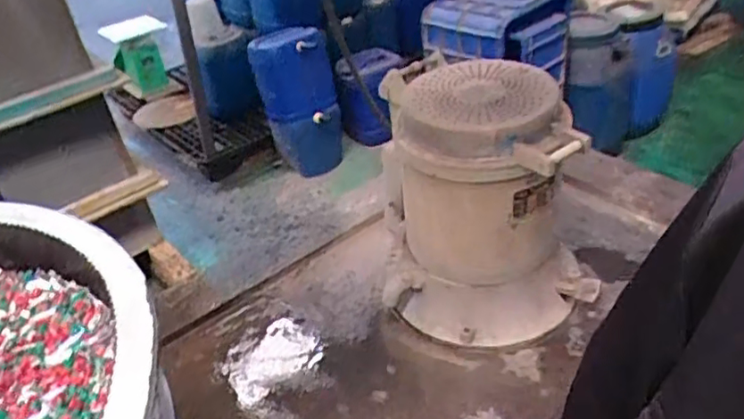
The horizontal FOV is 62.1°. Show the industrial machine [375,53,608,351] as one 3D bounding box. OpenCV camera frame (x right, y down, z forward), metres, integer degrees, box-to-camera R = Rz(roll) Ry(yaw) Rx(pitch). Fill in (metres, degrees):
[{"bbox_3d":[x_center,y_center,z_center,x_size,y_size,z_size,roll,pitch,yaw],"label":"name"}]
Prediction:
[{"bbox_3d":[0.329,-0.022,1.796,0.611,0.665,0.544,-1,36,9],"label":"industrial machine"}]

